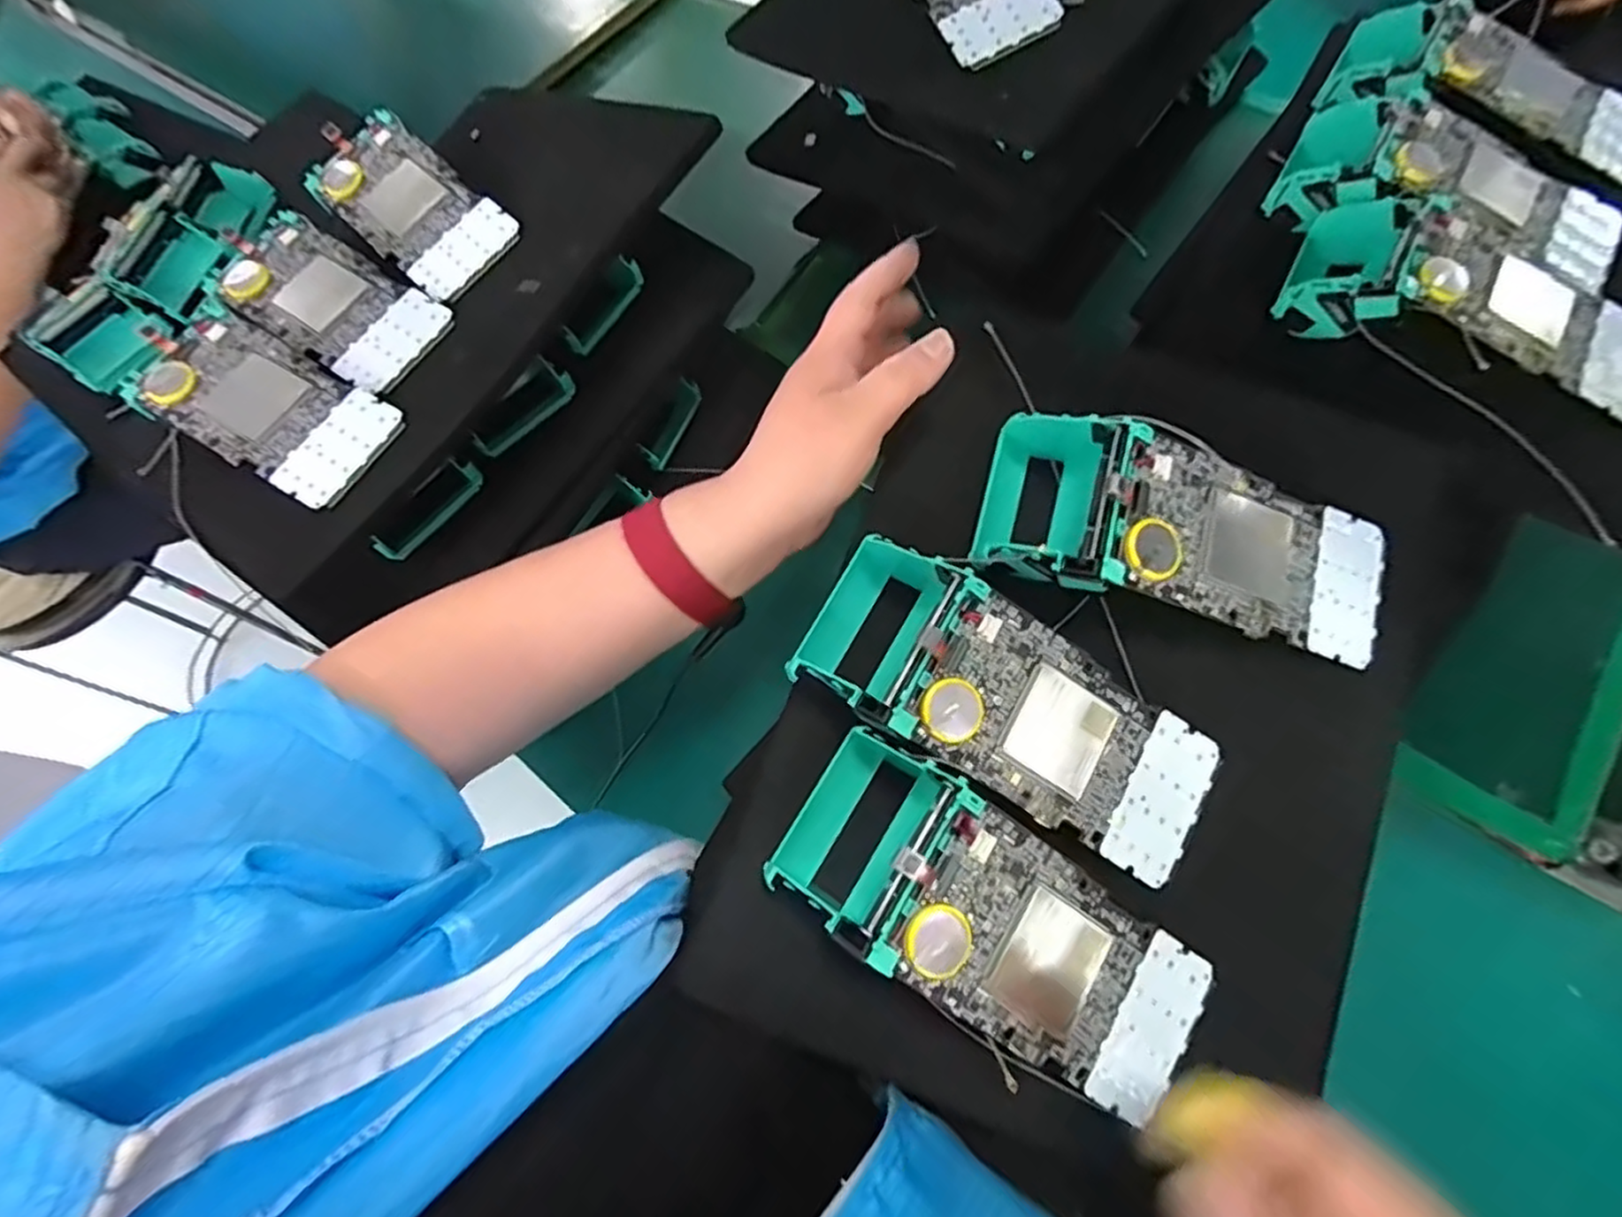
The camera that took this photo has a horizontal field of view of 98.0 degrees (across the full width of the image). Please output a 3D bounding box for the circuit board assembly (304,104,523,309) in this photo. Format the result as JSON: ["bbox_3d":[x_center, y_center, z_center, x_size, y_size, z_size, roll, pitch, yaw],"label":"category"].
[{"bbox_3d":[-0.241,-0.245,0.422,0.138,0.021,0.066,40,75,15],"label":"circuit board assembly"}]

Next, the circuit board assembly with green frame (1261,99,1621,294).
[{"bbox_3d":[0.351,-0.228,0.387,0.167,0.045,0.084,29,74,19],"label":"circuit board assembly with green frame"}]

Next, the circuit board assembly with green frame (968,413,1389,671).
[{"bbox_3d":[0.163,-0.031,0.300,0.174,0.054,0.082,18,71,8],"label":"circuit board assembly with green frame"}]

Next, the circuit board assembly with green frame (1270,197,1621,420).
[{"bbox_3d":[0.341,-0.154,0.364,0.171,0.048,0.071,27,74,19],"label":"circuit board assembly with green frame"}]

